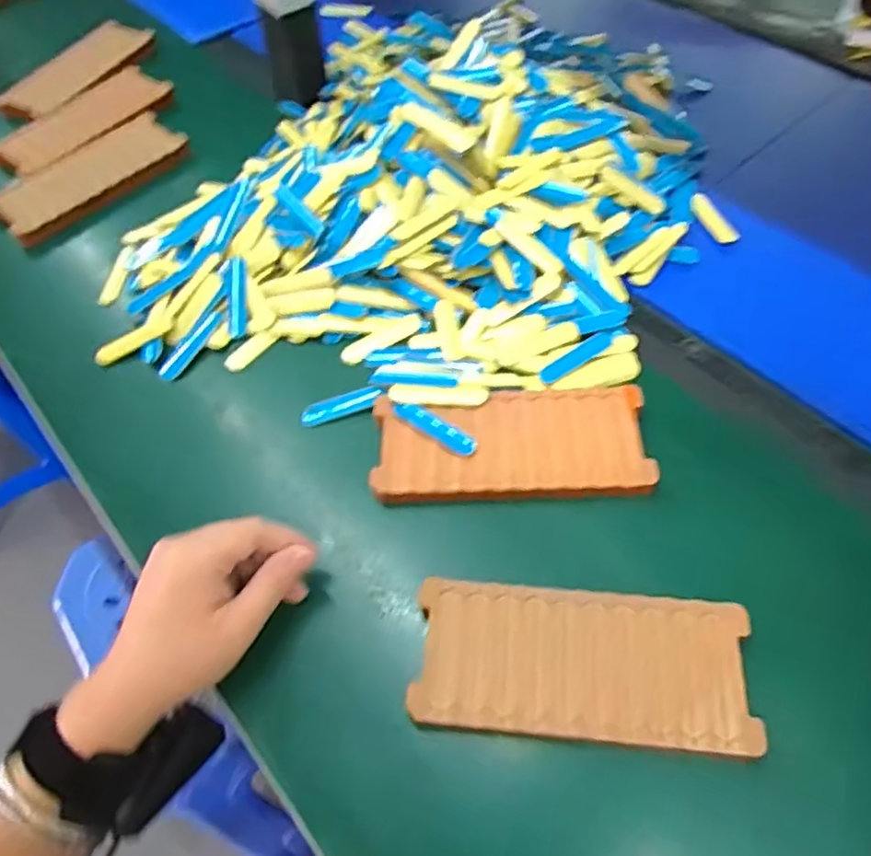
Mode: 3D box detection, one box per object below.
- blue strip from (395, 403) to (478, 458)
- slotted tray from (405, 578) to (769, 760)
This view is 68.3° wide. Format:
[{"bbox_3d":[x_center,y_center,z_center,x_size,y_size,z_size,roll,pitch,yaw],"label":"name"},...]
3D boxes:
[{"bbox_3d":[-0.001,-0.001,0.423,0.062,0.004,0.016,29,63,20],"label":"blue strip"},{"bbox_3d":[0.076,0.121,0.336,0.168,0.010,0.074,3,58,5],"label":"slotted tray"}]

